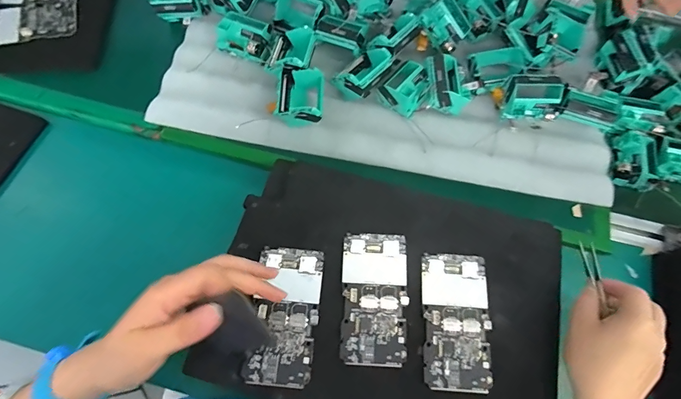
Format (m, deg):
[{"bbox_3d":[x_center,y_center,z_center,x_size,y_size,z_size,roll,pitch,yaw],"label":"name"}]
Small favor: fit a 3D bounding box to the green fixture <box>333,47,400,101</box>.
[{"bbox_3d":[0.032,-0.172,0.490,0.056,0.053,0.077,40,71,14],"label":"green fixture"}]

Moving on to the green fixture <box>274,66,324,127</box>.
[{"bbox_3d":[-0.054,-0.134,0.478,0.062,0.046,0.074,5,67,0],"label":"green fixture"}]

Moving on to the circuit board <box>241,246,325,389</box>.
[{"bbox_3d":[-0.054,0.112,0.349,0.062,0.011,0.128,5,68,5],"label":"circuit board"}]

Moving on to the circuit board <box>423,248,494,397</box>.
[{"bbox_3d":[0.116,0.119,0.354,0.065,0.005,0.128,4,69,4],"label":"circuit board"}]

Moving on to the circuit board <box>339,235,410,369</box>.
[{"bbox_3d":[0.035,0.098,0.361,0.065,0.006,0.129,2,69,3],"label":"circuit board"}]

